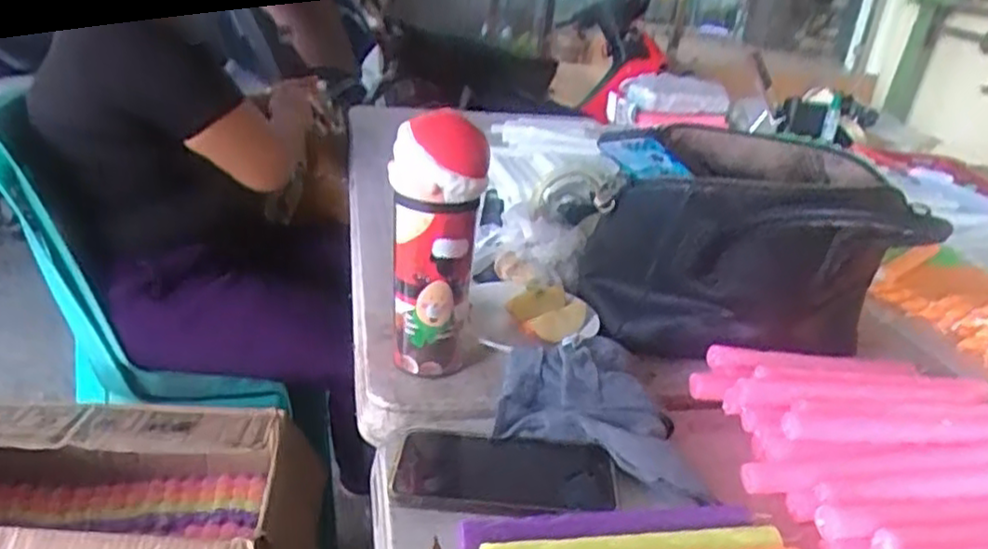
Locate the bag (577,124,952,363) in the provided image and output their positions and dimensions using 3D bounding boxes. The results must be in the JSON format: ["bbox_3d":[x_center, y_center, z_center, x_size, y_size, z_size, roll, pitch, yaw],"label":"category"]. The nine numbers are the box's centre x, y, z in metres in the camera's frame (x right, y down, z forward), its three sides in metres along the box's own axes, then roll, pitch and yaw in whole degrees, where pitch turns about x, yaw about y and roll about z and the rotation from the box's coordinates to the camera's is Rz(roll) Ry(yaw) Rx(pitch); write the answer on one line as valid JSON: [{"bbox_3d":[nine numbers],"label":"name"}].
[{"bbox_3d":[0.249,-0.014,0.698,0.245,0.198,0.222,-8,26,-26],"label":"bag"}]

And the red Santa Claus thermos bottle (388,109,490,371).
[{"bbox_3d":[-0.049,-0.025,0.628,0.074,0.229,0.092,3,23,-3],"label":"red Santa Claus thermos bottle"}]

